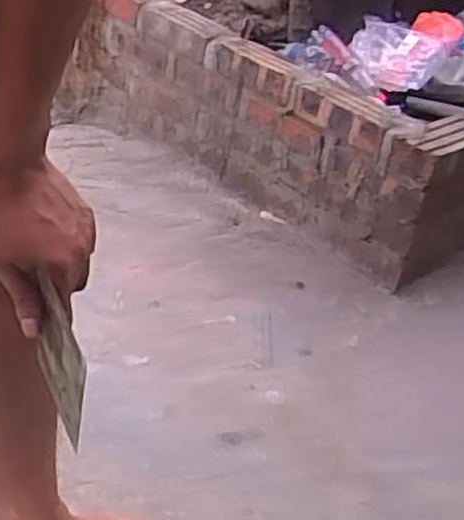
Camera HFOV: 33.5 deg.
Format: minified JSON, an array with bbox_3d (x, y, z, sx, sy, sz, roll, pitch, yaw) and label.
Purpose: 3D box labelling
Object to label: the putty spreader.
[{"bbox_3d":[-0.134,0.084,0.597,0.007,0.179,0.089,-19,67,-24],"label":"putty spreader"}]

